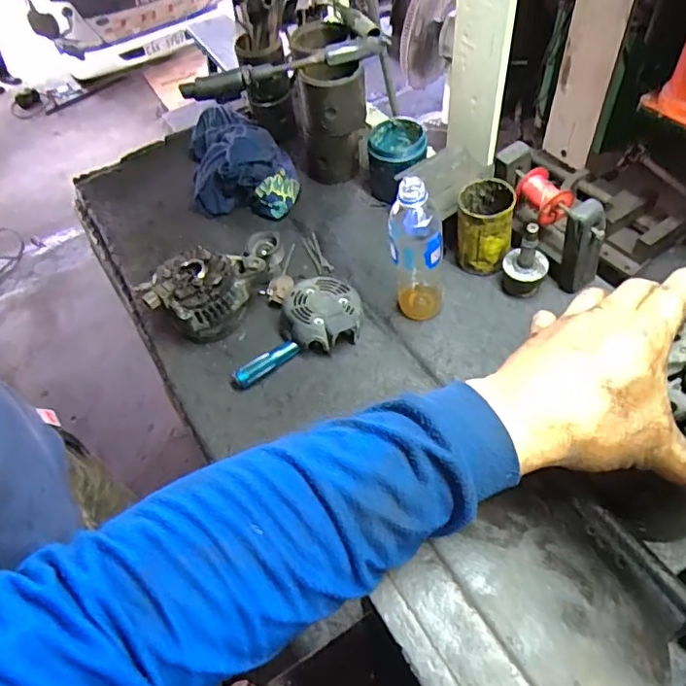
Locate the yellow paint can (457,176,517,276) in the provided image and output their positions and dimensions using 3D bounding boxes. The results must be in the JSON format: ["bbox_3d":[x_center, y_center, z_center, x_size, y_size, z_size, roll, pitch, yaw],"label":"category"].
[{"bbox_3d":[0.196,-0.159,0.772,0.071,0.114,0.080,5,54,9],"label":"yellow paint can"}]

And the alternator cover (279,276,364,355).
[{"bbox_3d":[-0.030,-0.044,0.756,0.117,0.038,0.122,4,54,8],"label":"alternator cover"}]

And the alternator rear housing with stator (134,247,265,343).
[{"bbox_3d":[-0.189,-0.073,0.775,0.109,0.093,0.159,30,62,24],"label":"alternator rear housing with stator"}]

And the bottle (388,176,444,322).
[{"bbox_3d":[0.095,-0.117,0.690,0.070,0.210,0.069,5,54,9],"label":"bottle"}]

